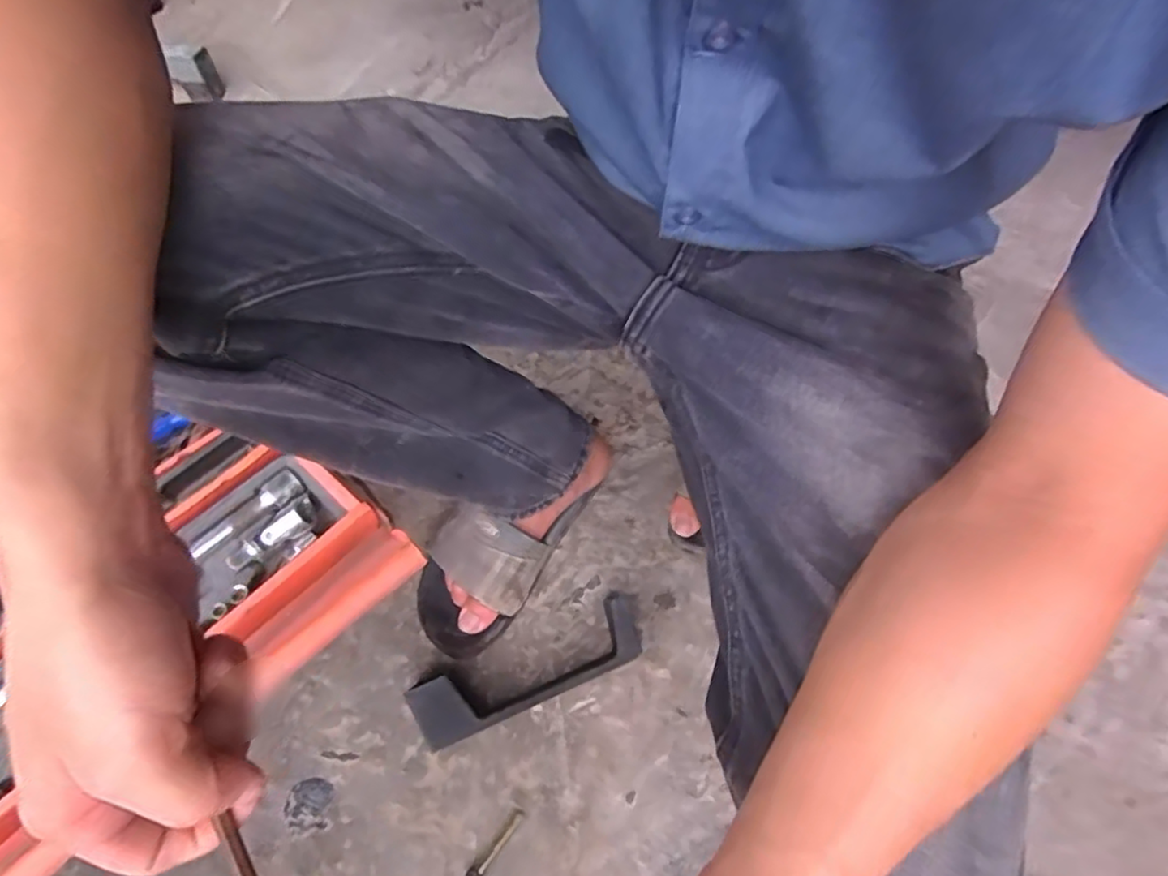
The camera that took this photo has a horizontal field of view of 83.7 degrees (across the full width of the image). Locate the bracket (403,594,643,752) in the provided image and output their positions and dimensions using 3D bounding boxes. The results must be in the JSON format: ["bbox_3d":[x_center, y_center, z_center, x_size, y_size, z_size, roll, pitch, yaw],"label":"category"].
[{"bbox_3d":[-0.046,0.198,0.575,0.209,0.064,0.076,-26,60,-13],"label":"bracket"}]

